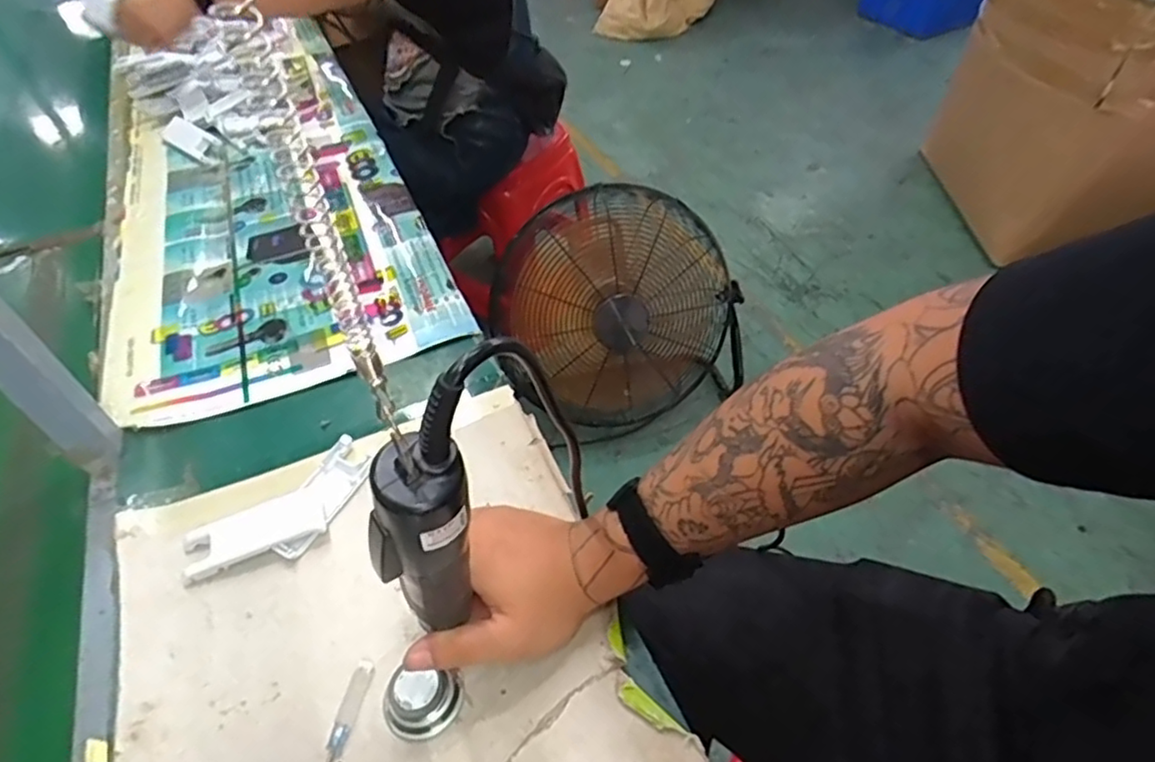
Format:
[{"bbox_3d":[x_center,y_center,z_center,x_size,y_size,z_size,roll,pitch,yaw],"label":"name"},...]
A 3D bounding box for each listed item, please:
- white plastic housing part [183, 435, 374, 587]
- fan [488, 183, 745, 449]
[{"bbox_3d":[-0.226,0.108,0.499,0.147,0.012,0.069,-35,54,-25],"label":"white plastic housing part"},{"bbox_3d":[0.087,-0.121,1.432,0.534,0.498,0.308,-19,51,-12],"label":"fan"}]

